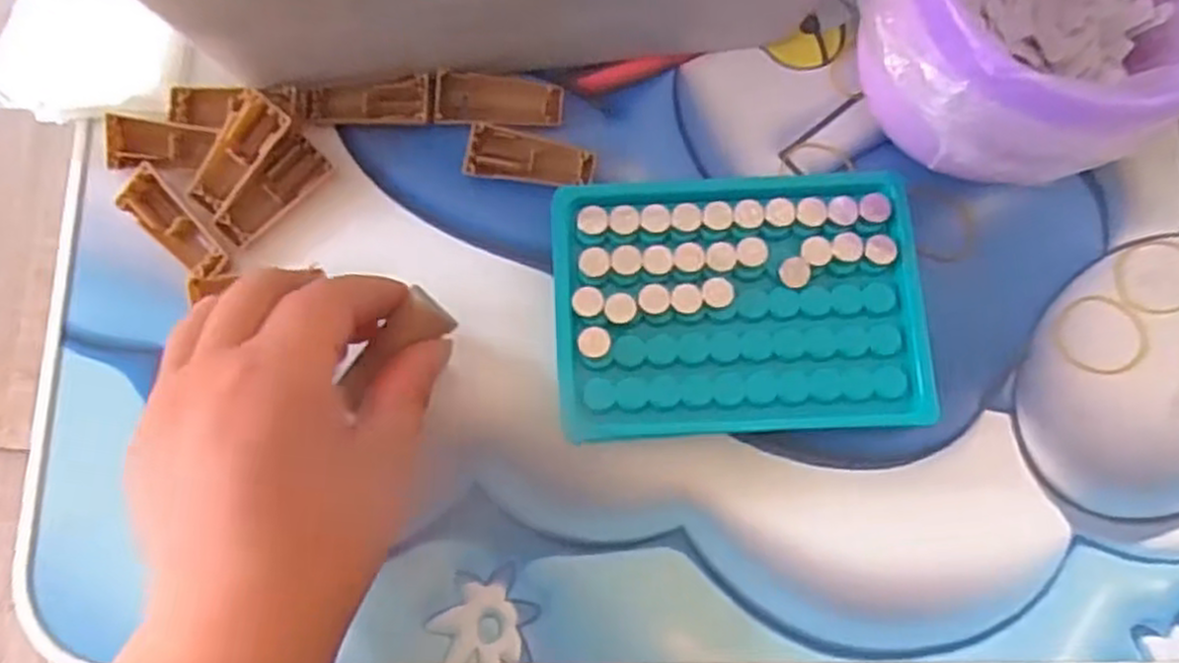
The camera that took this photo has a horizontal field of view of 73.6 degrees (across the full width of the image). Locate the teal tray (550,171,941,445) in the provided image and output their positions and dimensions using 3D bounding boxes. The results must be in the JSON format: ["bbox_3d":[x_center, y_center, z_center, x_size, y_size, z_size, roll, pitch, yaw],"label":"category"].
[{"bbox_3d":[0.054,-0.009,0.293,0.130,0.021,0.093,-3,79,-1],"label":"teal tray"}]

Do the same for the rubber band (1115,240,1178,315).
[{"bbox_3d":[0.222,-0.021,0.305,0.034,0.004,0.029,-12,79,-2],"label":"rubber band"}]

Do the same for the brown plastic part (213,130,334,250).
[{"bbox_3d":[-0.123,-0.054,0.306,0.020,0.008,0.047,44,87,-21],"label":"brown plastic part"}]

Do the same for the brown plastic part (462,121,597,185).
[{"bbox_3d":[-0.023,-0.068,0.310,0.049,0.008,0.021,7,79,1],"label":"brown plastic part"}]

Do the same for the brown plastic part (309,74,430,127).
[{"bbox_3d":[-0.087,-0.091,0.316,0.046,0.009,0.019,-4,79,-1],"label":"brown plastic part"}]

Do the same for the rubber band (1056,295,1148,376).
[{"bbox_3d":[0.197,0.001,0.302,0.033,0.004,0.031,-1,79,0],"label":"rubber band"}]

